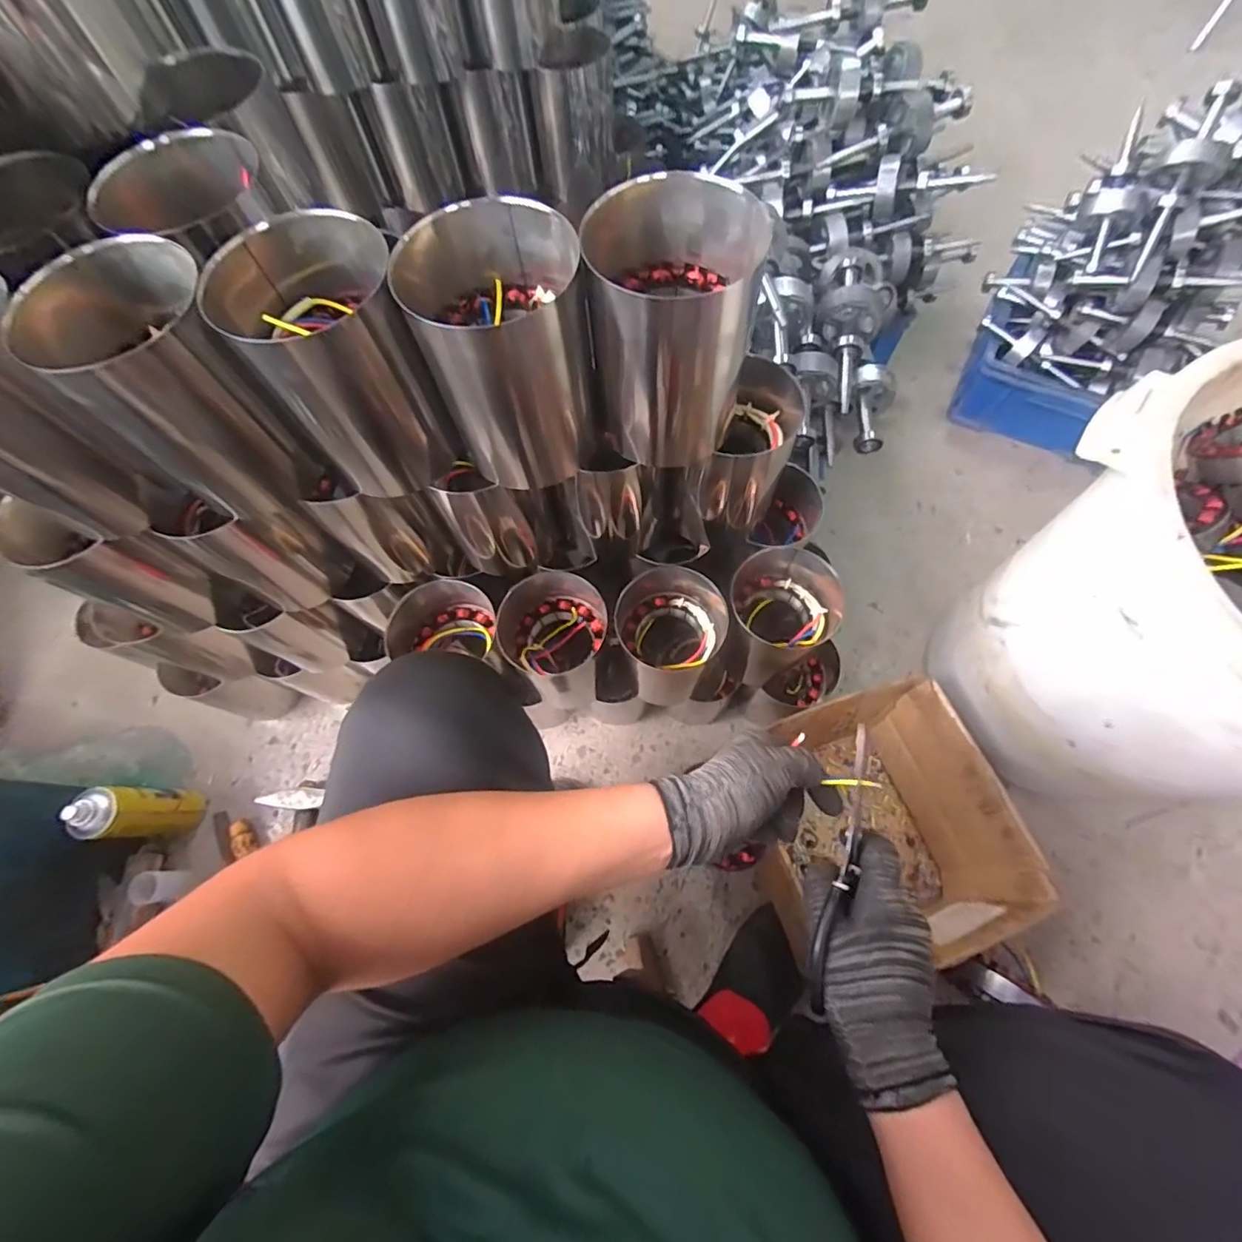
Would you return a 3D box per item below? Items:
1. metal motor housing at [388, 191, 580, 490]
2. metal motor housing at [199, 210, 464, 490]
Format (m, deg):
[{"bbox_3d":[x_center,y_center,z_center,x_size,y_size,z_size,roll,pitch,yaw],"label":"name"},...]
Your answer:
[{"bbox_3d":[-0.088,-0.207,0.432,0.116,0.169,0.109,-10,68,-1],"label":"metal motor housing"},{"bbox_3d":[-0.219,-0.204,0.446,0.123,0.178,0.116,-29,70,-8],"label":"metal motor housing"}]

